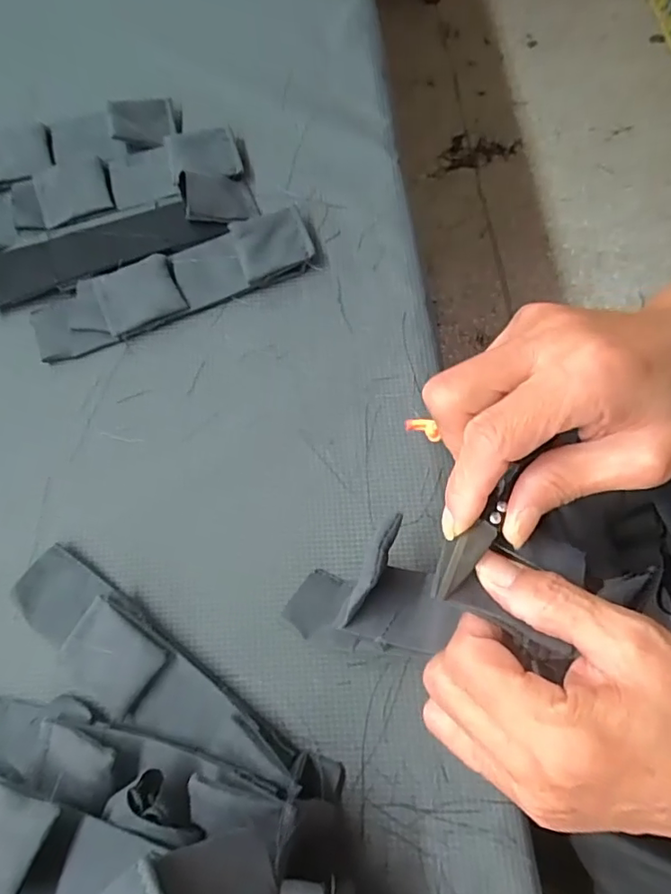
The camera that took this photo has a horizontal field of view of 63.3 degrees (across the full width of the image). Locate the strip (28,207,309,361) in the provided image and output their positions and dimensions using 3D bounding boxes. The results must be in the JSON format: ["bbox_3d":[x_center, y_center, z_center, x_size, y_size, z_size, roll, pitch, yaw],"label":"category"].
[{"bbox_3d":[-0.114,-0.113,0.372,0.196,0.019,0.049,-18,73,-5],"label":"strip"}]

